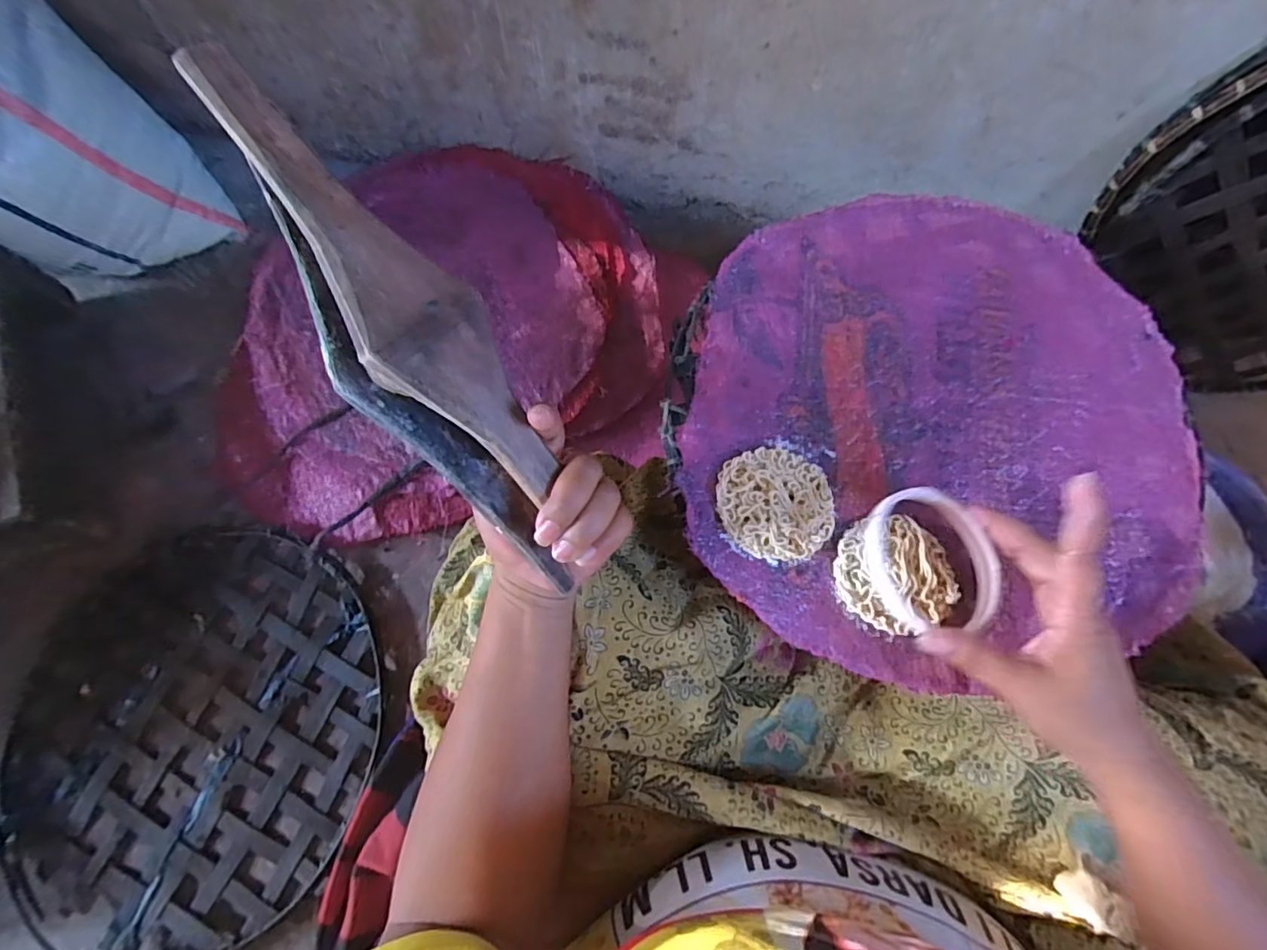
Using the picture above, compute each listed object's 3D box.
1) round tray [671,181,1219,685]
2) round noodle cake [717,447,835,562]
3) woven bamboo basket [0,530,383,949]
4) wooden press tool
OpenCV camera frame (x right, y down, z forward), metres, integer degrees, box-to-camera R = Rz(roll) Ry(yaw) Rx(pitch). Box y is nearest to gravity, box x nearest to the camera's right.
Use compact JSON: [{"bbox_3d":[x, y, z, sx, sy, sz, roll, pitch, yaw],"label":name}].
[{"bbox_3d":[0.210,-0.039,0.394,0.332,0.016,0.347,0,73,1],"label":"round tray"},{"bbox_3d":[0.096,0.018,0.377,0.075,0.009,0.074,0,73,1],"label":"round noodle cake"},{"bbox_3d":[-0.412,0.240,0.530,0.337,0.033,0.371,0,73,1],"label":"woven bamboo basket"},{"bbox_3d":[-0.103,-0.054,0.268,0.073,0.042,0.268,-34,113,-9],"label":"wooden press tool"}]

